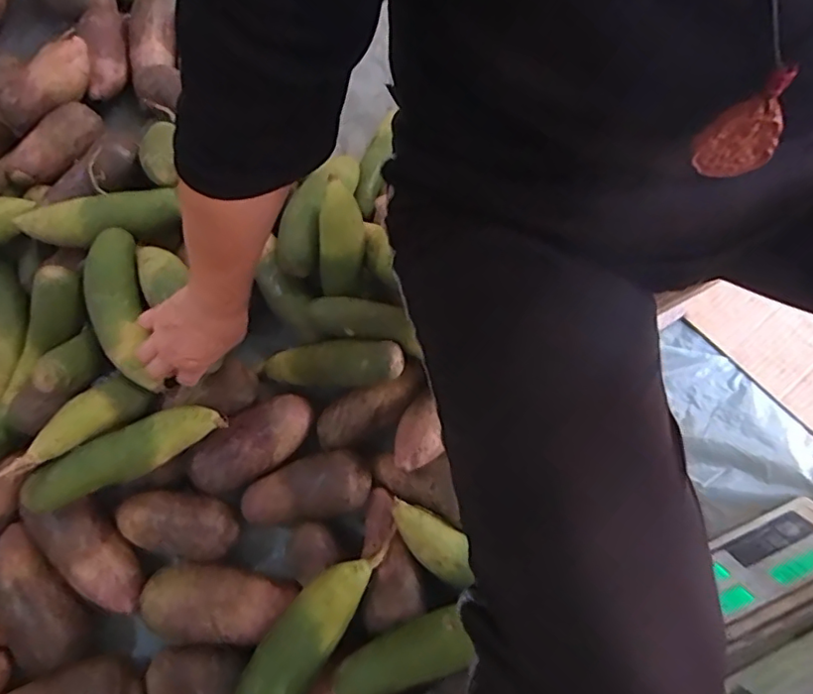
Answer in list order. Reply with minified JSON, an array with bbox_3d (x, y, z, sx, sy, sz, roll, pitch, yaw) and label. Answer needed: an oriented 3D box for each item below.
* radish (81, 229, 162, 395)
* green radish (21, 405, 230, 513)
[{"bbox_3d":[-0.327,-0.050,0.640,0.045,0.048,0.198,-15,74,-3],"label":"radish"},{"bbox_3d":[-0.297,0.114,0.607,0.203,0.049,0.050,-28,70,-8],"label":"green radish"}]

